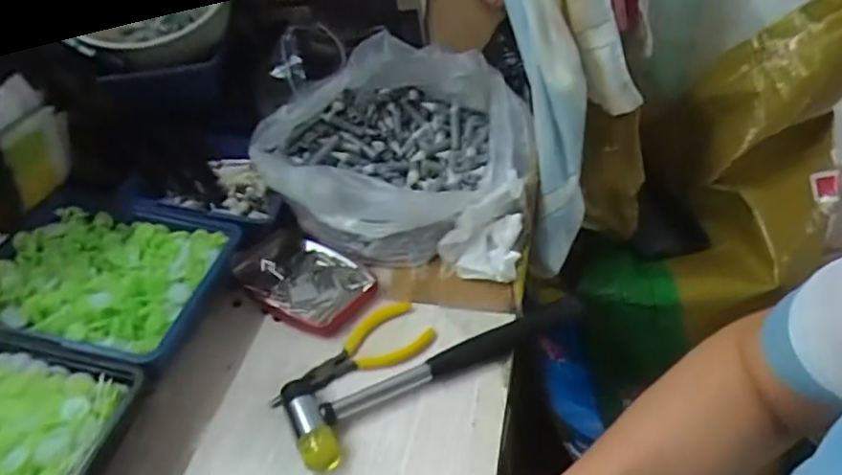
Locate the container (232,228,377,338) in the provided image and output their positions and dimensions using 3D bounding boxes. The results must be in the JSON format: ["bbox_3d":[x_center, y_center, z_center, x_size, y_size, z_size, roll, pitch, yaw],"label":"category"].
[{"bbox_3d":[-0.100,0.037,0.505,0.124,0.021,0.082,22,47,27],"label":"container"}]

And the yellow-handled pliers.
[{"bbox_3d":[-0.055,0.085,0.450,0.125,0.010,0.054,-19,43,-17],"label":"yellow-handled pliers"}]

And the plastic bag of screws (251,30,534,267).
[{"bbox_3d":[-0.026,-0.085,0.545,0.243,0.133,0.195,-8,41,-6],"label":"plastic bag of screws"}]

